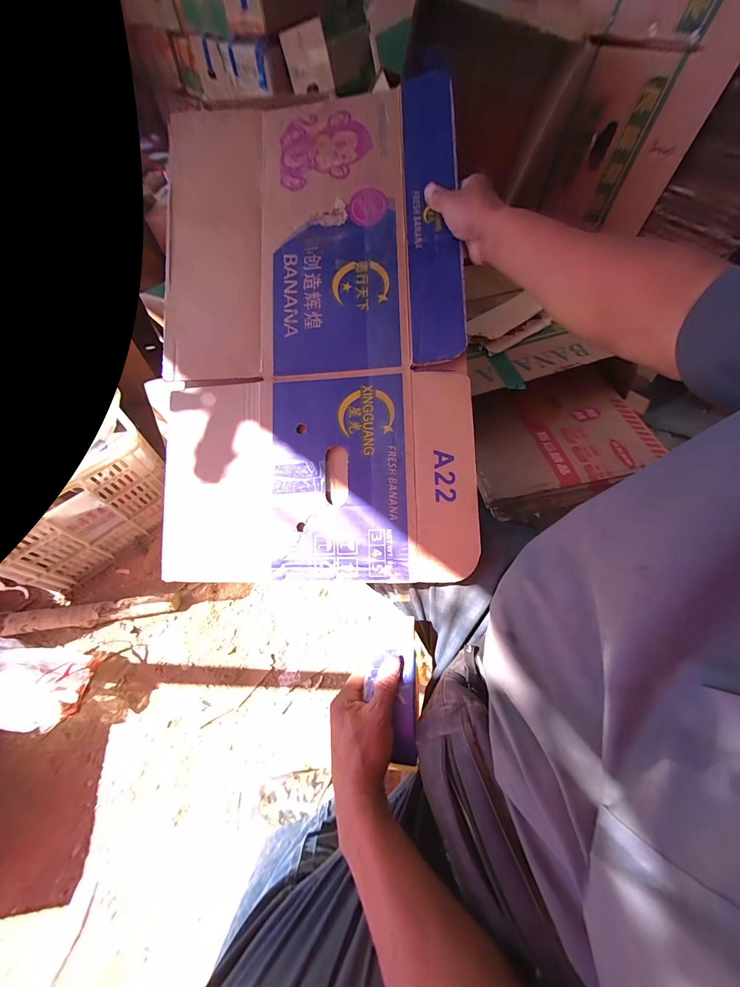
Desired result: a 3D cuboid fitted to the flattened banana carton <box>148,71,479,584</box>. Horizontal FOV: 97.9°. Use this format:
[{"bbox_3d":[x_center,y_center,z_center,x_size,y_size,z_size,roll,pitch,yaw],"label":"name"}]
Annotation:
[{"bbox_3d":[-0.090,-0.222,0.437,0.409,0.021,0.667,-2,86,8],"label":"flattened banana carton"}]

